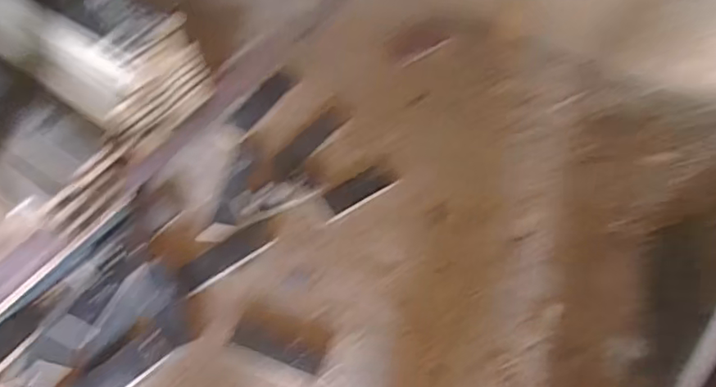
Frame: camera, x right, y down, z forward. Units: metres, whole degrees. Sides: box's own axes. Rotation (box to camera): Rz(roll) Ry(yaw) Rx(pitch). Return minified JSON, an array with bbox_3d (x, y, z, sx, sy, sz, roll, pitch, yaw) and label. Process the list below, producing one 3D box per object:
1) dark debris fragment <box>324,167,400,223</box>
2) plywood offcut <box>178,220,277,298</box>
[{"bbox_3d":[-0.002,-0.002,0.987,0.145,0.020,0.055,-34,67,-21],"label":"dark debris fragment"},{"bbox_3d":[-0.209,0.099,0.917,0.163,0.010,0.055,-32,67,-20],"label":"plywood offcut"}]

